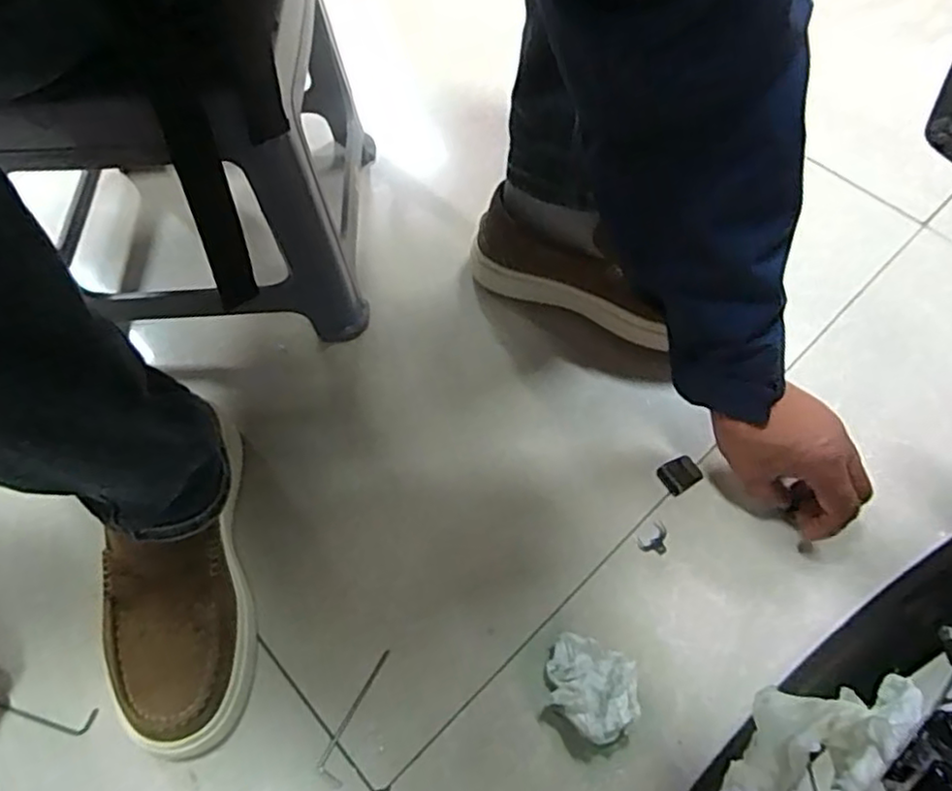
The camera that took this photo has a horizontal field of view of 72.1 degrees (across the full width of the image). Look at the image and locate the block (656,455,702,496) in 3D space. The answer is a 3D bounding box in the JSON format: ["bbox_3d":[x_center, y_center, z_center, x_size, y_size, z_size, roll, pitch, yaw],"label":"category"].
[{"bbox_3d":[0.180,0.070,0.577,0.035,0.007,0.029,-28,62,-14],"label":"block"}]

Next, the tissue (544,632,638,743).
[{"bbox_3d":[0.085,0.219,0.489,0.069,0.021,0.059,27,63,16],"label":"tissue"}]

